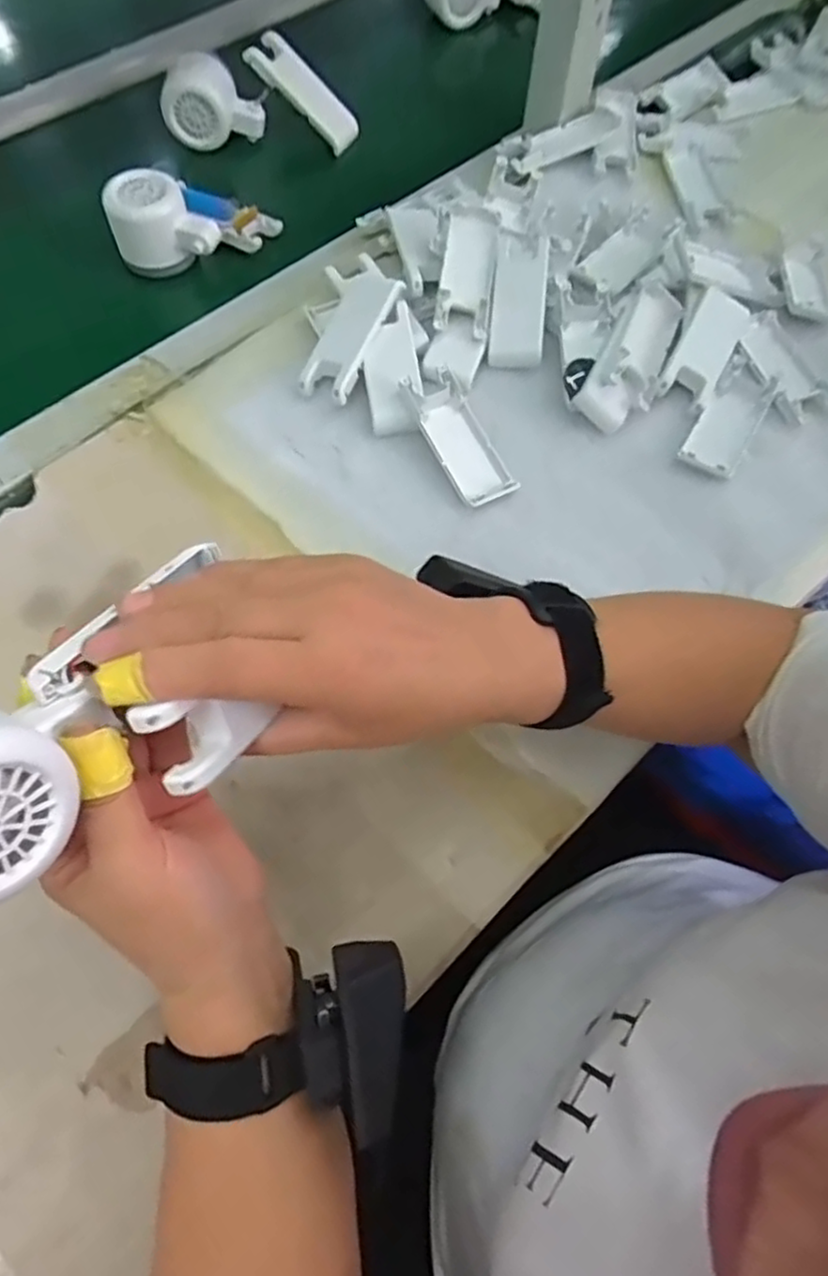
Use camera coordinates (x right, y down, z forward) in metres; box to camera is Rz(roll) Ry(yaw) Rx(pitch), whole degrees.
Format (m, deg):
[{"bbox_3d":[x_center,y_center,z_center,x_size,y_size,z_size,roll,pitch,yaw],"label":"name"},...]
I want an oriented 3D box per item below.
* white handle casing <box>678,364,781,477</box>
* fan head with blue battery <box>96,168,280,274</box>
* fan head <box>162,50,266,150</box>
[{"bbox_3d":[0.231,-0.161,0.504,0.040,0.014,0.103,31,68,11],"label":"white handle casing"},{"bbox_3d":[-0.173,-0.333,0.541,0.122,0.053,0.067,-30,70,-15],"label":"fan head with blue battery"},{"bbox_3d":[-0.175,-0.467,0.609,0.081,0.057,0.052,-8,66,-6],"label":"fan head"}]

